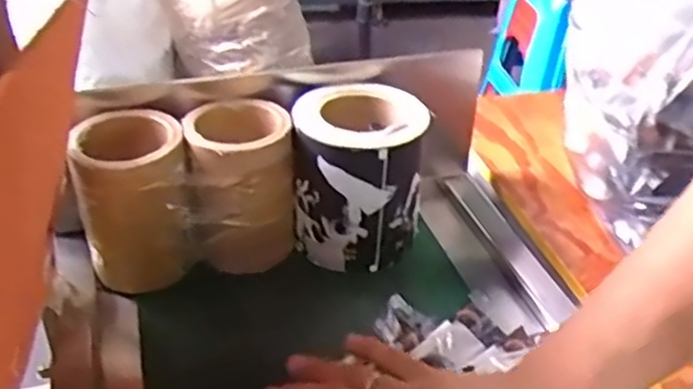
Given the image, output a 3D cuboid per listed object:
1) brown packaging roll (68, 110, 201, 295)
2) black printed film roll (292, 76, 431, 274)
[{"bbox_3d":[-0.183,0.007,0.621,0.096,0.128,0.108,-10,36,-17],"label":"brown packaging roll"},{"bbox_3d":[0.012,-0.018,0.668,0.119,0.140,0.127,0,34,-2],"label":"black printed film roll"}]

